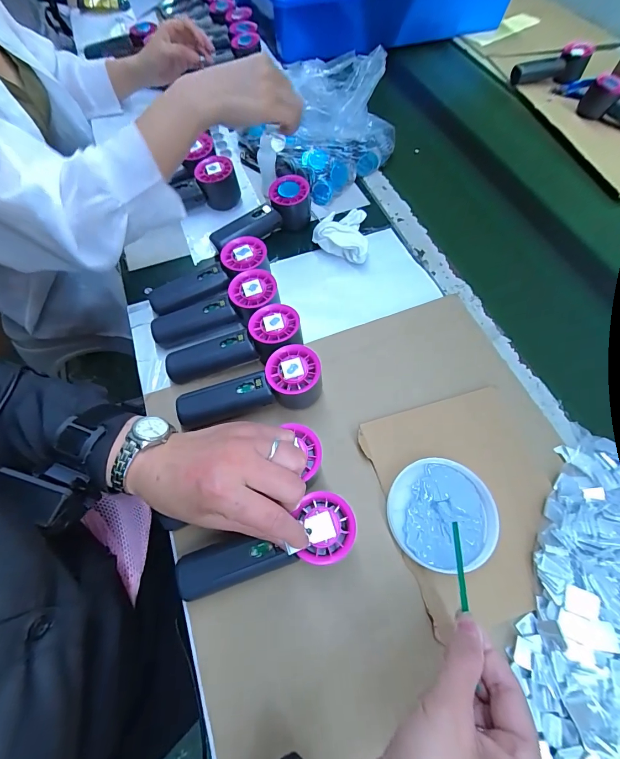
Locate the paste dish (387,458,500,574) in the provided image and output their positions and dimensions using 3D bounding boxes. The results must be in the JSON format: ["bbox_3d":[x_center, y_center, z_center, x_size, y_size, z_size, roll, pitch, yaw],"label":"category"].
[{"bbox_3d":[0.129,0.130,0.344,0.101,0.016,0.098,0,63,0],"label":"paste dish"}]

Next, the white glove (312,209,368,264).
[{"bbox_3d":[0.052,-0.216,0.507,0.079,0.046,0.101,17,64,9],"label":"white glove"}]

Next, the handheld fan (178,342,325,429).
[{"bbox_3d":[-0.065,0.010,0.381,0.154,0.054,0.054,-12,64,-6],"label":"handheld fan"}]

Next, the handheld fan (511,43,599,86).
[{"bbox_3d":[0.508,-0.652,0.742,0.135,0.050,0.070,-20,65,-10],"label":"handheld fan"}]

